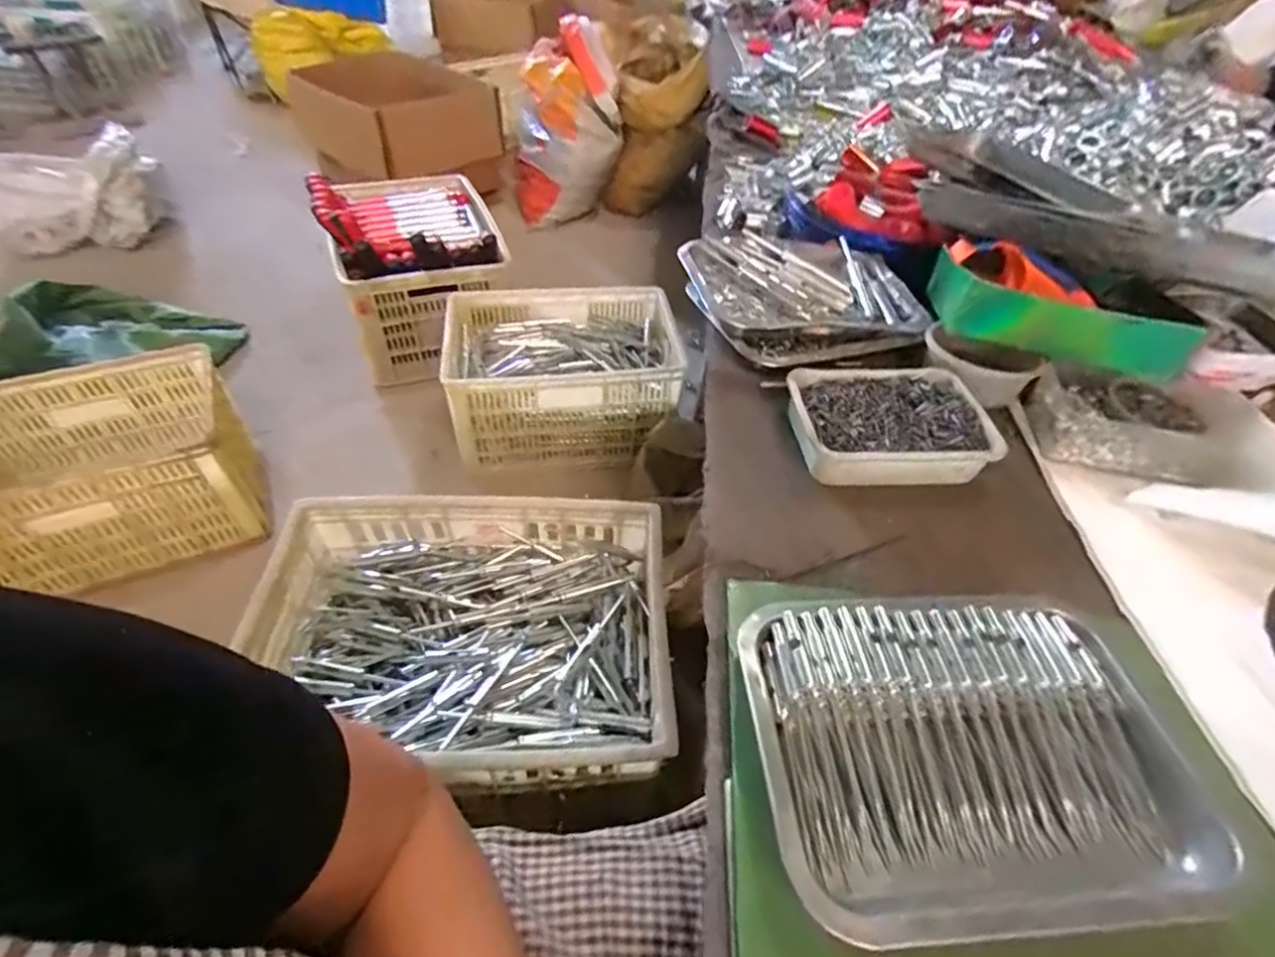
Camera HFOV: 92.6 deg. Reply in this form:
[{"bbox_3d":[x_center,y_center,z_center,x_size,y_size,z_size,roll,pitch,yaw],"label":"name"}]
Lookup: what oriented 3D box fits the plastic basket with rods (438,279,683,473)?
[{"bbox_3d":[-0.153,-0.219,1.319,0.475,0.235,0.316,-3,48,-6],"label":"plastic basket with rods"}]

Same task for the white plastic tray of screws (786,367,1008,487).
[{"bbox_3d":[0.238,-0.053,0.581,0.174,0.041,0.128,0,47,-3],"label":"white plastic tray of screws"}]

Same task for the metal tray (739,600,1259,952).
[{"bbox_3d":[0.203,0.163,0.369,0.264,0.047,0.188,-1,48,-4],"label":"metal tray"}]

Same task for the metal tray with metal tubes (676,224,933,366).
[{"bbox_3d":[0.189,-0.212,0.705,0.260,0.067,0.201,-12,49,-14],"label":"metal tray with metal tubes"}]

